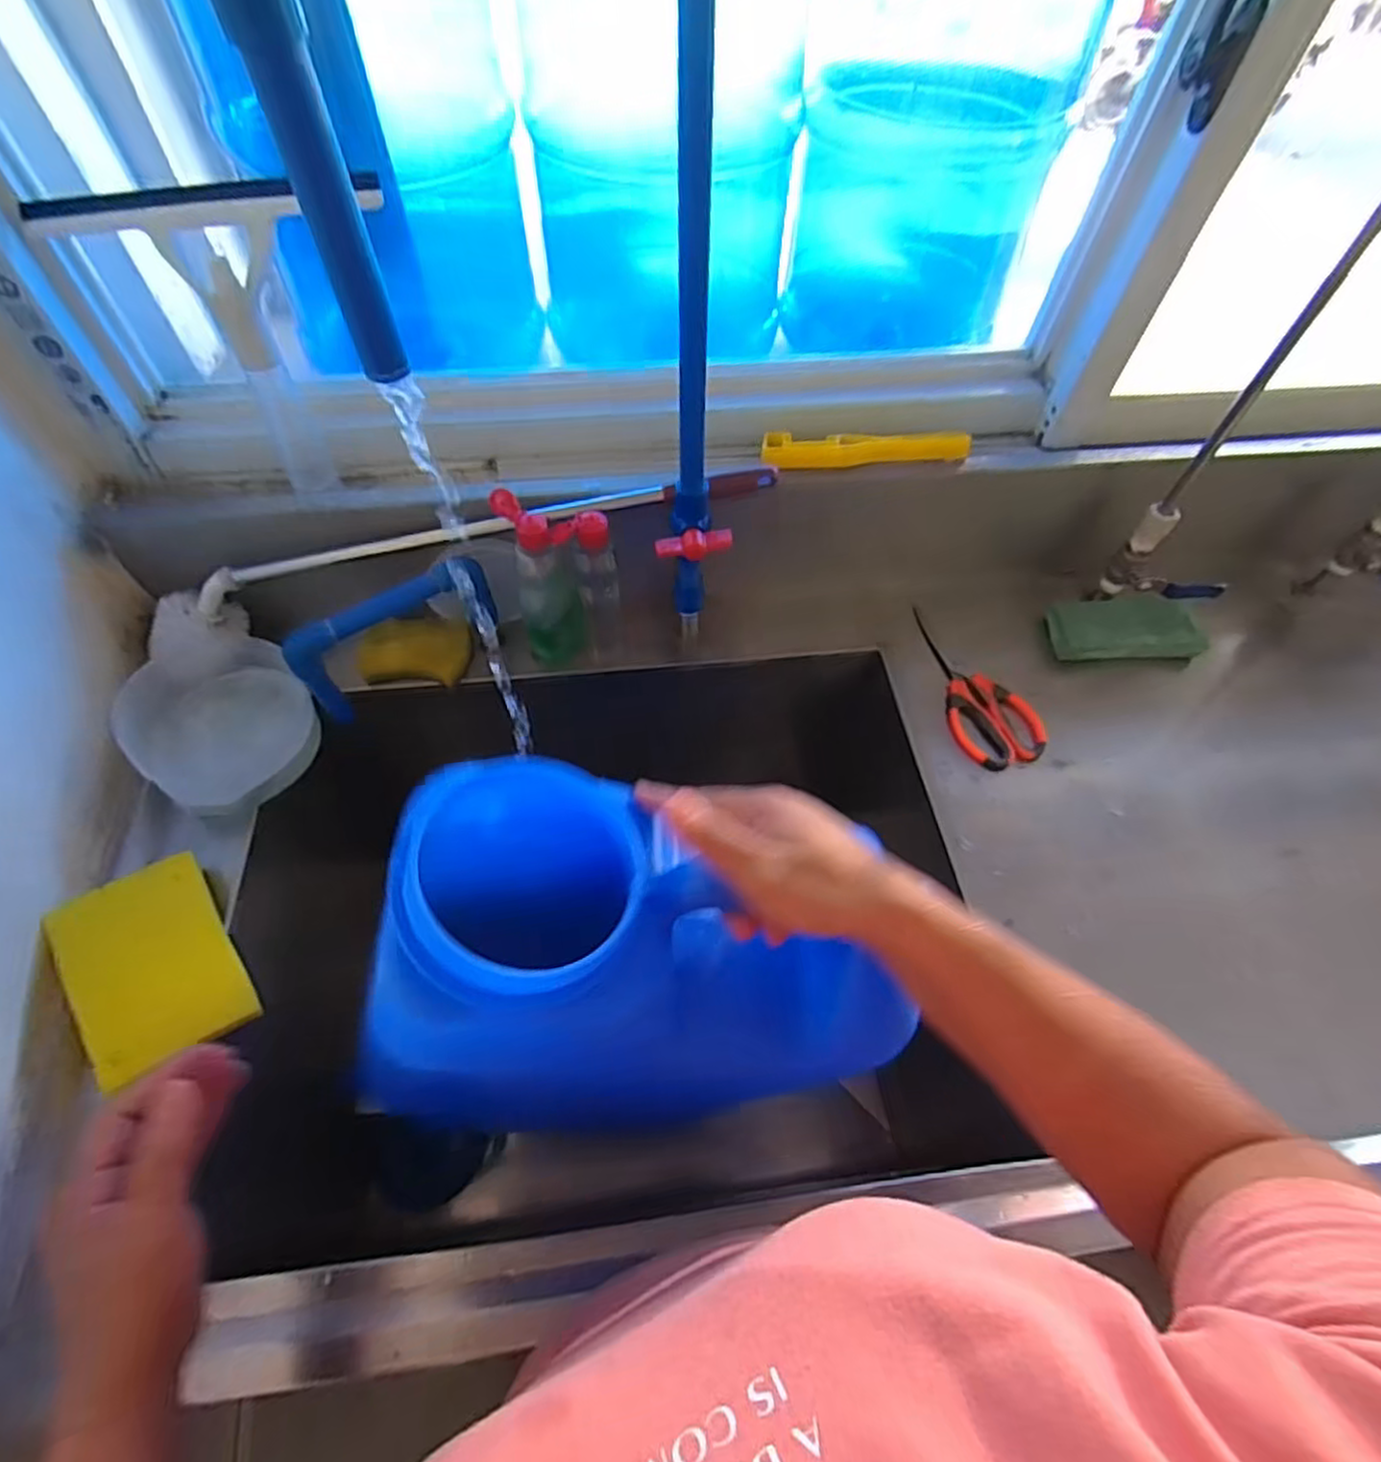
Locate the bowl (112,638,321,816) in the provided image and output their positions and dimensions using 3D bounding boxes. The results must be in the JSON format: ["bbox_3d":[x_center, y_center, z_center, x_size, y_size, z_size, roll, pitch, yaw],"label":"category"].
[{"bbox_3d":[-0.425,-0.008,0.633,0.151,0.056,0.149,1,57,-2],"label":"bowl"}]

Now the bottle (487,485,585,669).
[{"bbox_3d":[-0.137,-0.139,0.654,0.056,0.171,0.058,-17,60,-12],"label":"bottle"}]

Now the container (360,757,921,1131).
[{"bbox_3d":[-0.030,0.148,0.443,0.343,0.160,0.176,17,54,-30],"label":"container"}]

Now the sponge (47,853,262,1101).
[{"bbox_3d":[-0.396,0.169,0.511,0.096,0.013,0.144,-23,71,-36],"label":"sponge"}]

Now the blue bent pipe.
[{"bbox_3d":[-0.265,-0.089,0.635,0.183,0.101,0.028,-32,64,-20],"label":"blue bent pipe"}]

